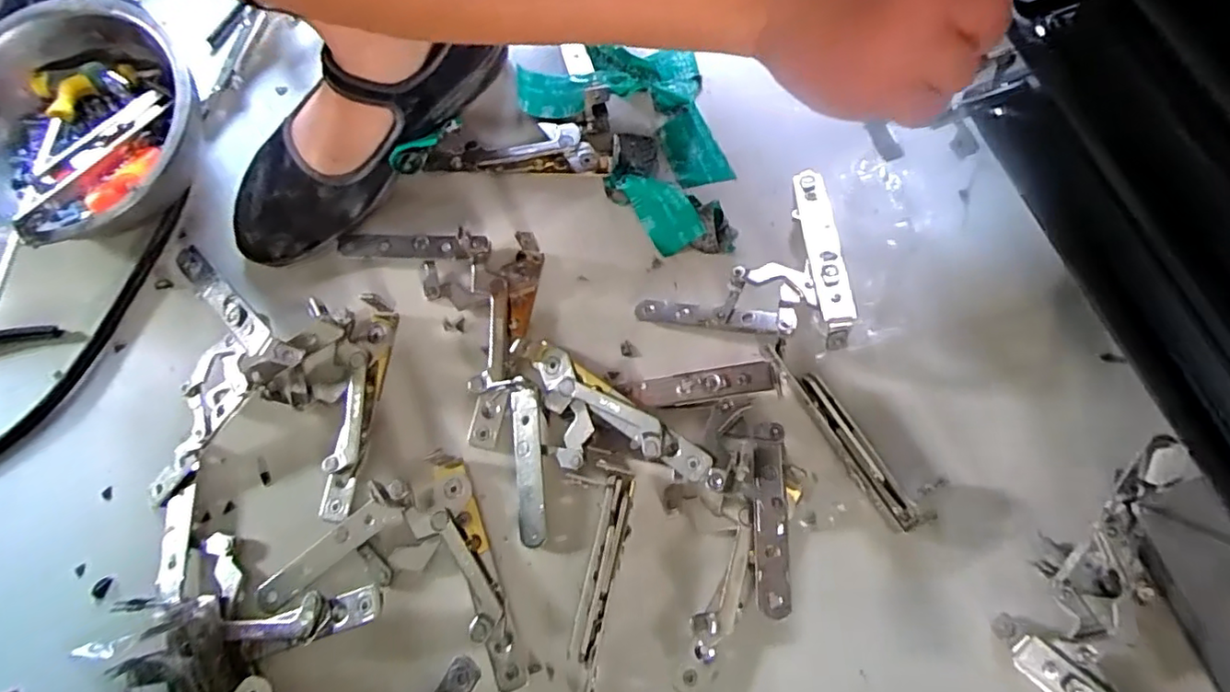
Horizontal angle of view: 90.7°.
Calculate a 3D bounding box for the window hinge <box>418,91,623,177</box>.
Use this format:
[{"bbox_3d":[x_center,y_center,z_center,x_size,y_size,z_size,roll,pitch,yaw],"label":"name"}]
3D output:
[{"bbox_3d":[-0.071,-0.151,0.452,0.140,0.027,0.049,-7,74,-2],"label":"window hinge"}]

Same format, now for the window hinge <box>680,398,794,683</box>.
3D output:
[{"bbox_3d":[0.075,0.119,0.364,0.058,0.040,0.164,7,74,3],"label":"window hinge"}]

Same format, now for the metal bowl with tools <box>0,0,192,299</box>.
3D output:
[{"bbox_3d":[-0.383,-0.149,0.442,0.166,0.067,0.180,0,74,0],"label":"metal bowl with tools"}]

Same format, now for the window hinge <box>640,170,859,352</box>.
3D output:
[{"bbox_3d":[0.097,-0.071,0.418,0.134,0.049,0.132,15,74,5],"label":"window hinge"}]

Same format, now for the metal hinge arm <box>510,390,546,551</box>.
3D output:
[{"bbox_3d":[-0.057,0.078,0.393,0.019,0.007,0.099,-10,75,18],"label":"metal hinge arm"}]

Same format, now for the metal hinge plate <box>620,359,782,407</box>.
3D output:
[{"bbox_3d":[0.053,0.026,0.391,0.098,0.006,0.019,-9,73,15],"label":"metal hinge plate"}]

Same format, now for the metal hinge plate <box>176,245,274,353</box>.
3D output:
[{"bbox_3d":[-0.268,-0.033,0.411,0.139,0.011,0.020,34,76,30],"label":"metal hinge plate"}]

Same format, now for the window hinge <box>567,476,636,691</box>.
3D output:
[{"bbox_3d":[-0.010,0.149,0.369,0.022,0.022,0.137,12,74,4],"label":"window hinge"}]

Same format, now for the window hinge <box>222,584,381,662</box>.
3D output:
[{"bbox_3d":[-0.183,0.162,0.357,0.095,0.023,0.025,-16,74,-4],"label":"window hinge"}]

